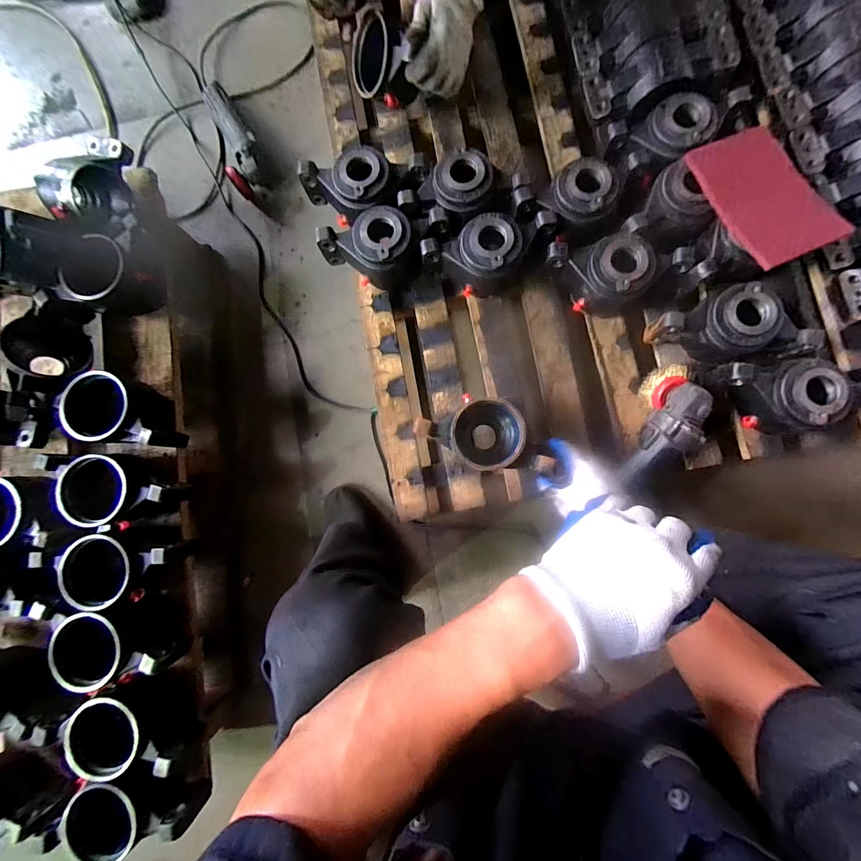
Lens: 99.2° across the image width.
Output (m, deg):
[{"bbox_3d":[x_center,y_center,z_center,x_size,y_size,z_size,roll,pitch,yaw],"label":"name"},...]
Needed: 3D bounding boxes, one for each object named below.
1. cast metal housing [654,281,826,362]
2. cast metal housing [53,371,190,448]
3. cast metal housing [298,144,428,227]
[{"bbox_3d":[0.497,-0.175,0.605,0.227,0.091,0.096,16,86,5],"label":"cast metal housing"},{"bbox_3d":[-0.530,-0.034,0.641,0.167,0.124,0.114,5,85,4],"label":"cast metal housing"},{"bbox_3d":[-0.123,-0.435,0.663,0.226,0.084,0.110,6,85,4],"label":"cast metal housing"}]

